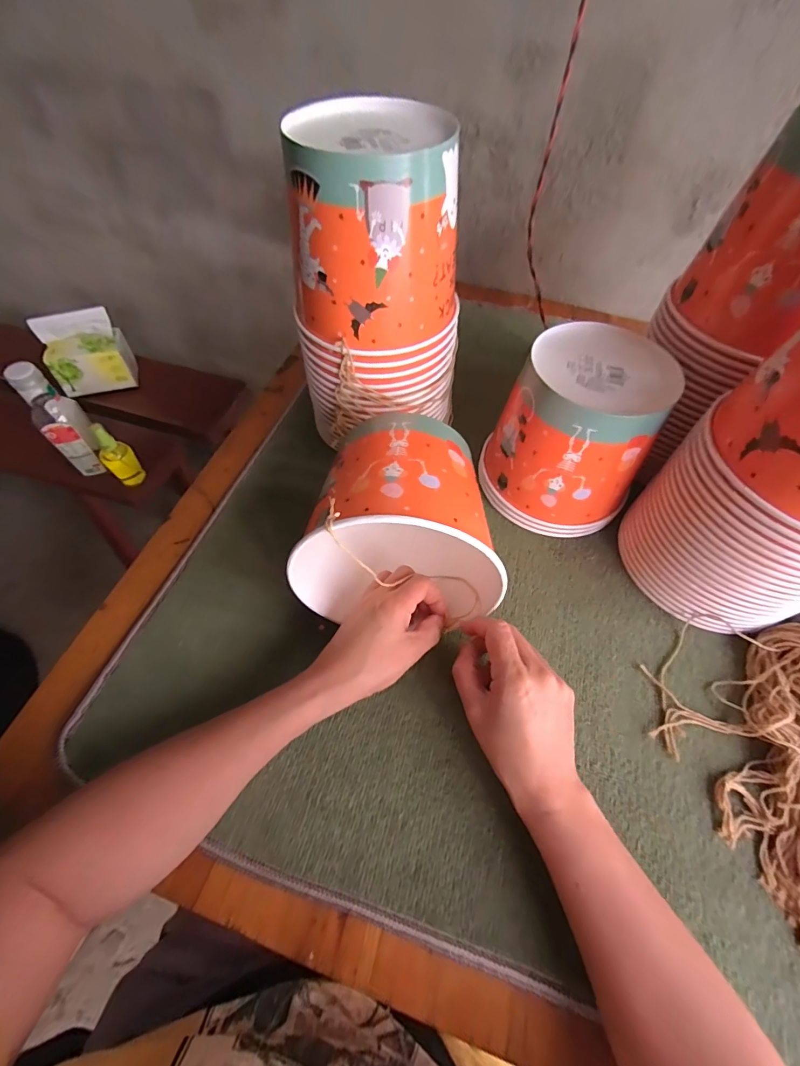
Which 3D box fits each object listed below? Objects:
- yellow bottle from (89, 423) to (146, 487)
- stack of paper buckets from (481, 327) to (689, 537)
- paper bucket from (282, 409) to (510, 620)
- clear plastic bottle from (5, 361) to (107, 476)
[{"bbox_3d":[-0.481,-0.133,0.709,0.045,0.127,0.031,-39,67,-24],"label":"yellow bottle"},{"bbox_3d":[0.174,-0.097,0.422,0.140,0.144,0.148,26,61,16],"label":"stack of paper buckets"},{"bbox_3d":[-0.007,-0.016,0.354,0.153,0.134,0.137,0,57,0],"label":"paper bucket"},{"bbox_3d":[-0.541,-0.181,0.668,0.065,0.195,0.057,-39,67,-24],"label":"clear plastic bottle"}]

